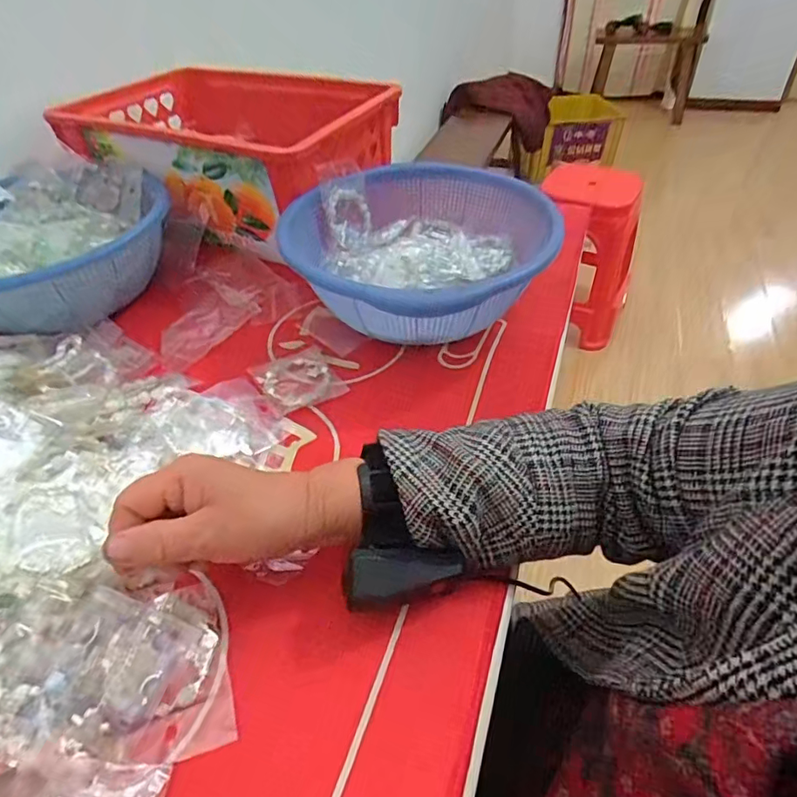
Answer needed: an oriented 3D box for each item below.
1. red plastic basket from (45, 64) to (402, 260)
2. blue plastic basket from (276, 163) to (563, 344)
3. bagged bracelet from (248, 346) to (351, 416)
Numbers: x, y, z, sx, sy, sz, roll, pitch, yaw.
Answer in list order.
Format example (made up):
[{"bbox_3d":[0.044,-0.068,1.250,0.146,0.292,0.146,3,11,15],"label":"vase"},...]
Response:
[{"bbox_3d":[-0.198,-0.317,0.658,0.368,0.132,0.247,17,48,21],"label":"red plastic basket"},{"bbox_3d":[0.024,-0.135,0.511,0.238,0.101,0.256,5,45,10],"label":"blue plastic basket"},{"bbox_3d":[-0.092,-0.017,0.467,0.068,0.010,0.075,-24,47,-19],"label":"bagged bracelet"}]

